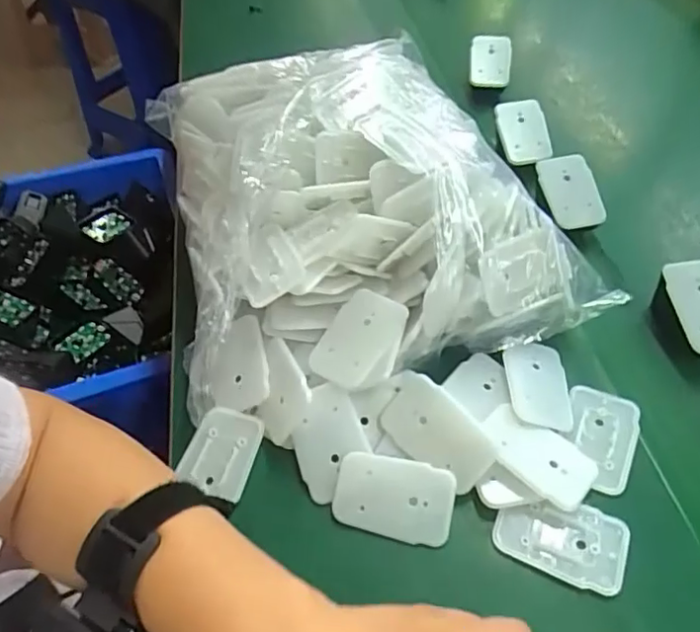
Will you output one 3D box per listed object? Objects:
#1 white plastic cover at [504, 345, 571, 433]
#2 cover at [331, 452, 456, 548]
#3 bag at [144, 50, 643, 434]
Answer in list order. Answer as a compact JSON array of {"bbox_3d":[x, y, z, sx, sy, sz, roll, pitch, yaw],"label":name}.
[{"bbox_3d":[0.126,0.046,0.388,0.042,0.004,0.061,6,52,-10],"label":"white plastic cover"},{"bbox_3d":[0.025,0.107,0.346,0.069,0.004,0.044,9,75,12],"label":"cover"},{"bbox_3d":[0.005,-0.099,0.447,0.289,0.106,0.290,-10,51,-6],"label":"bag"}]

